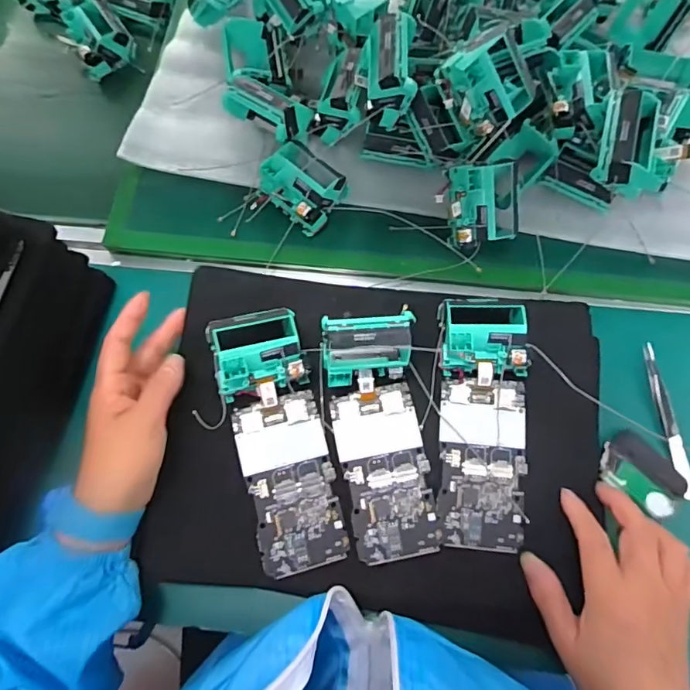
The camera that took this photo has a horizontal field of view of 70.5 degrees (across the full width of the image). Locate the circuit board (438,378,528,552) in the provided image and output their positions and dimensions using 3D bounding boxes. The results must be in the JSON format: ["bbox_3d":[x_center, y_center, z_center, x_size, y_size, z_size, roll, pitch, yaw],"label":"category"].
[{"bbox_3d":[0.109,0.091,0.384,0.066,0.007,0.127,4,72,3],"label":"circuit board"}]

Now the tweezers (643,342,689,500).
[{"bbox_3d":[0.272,0.062,0.411,0.012,0.011,0.128,-7,72,0],"label":"tweezers"}]

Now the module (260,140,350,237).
[{"bbox_3d":[-0.039,-0.147,0.454,0.066,0.046,0.056,39,77,13],"label":"module"}]

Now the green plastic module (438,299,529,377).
[{"bbox_3d":[0.112,-0.009,0.397,0.070,0.032,0.059,0,72,2],"label":"green plastic module"}]

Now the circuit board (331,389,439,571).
[{"bbox_3d":[0.033,0.098,0.381,0.065,0.007,0.128,-12,72,-2],"label":"circuit board"}]

